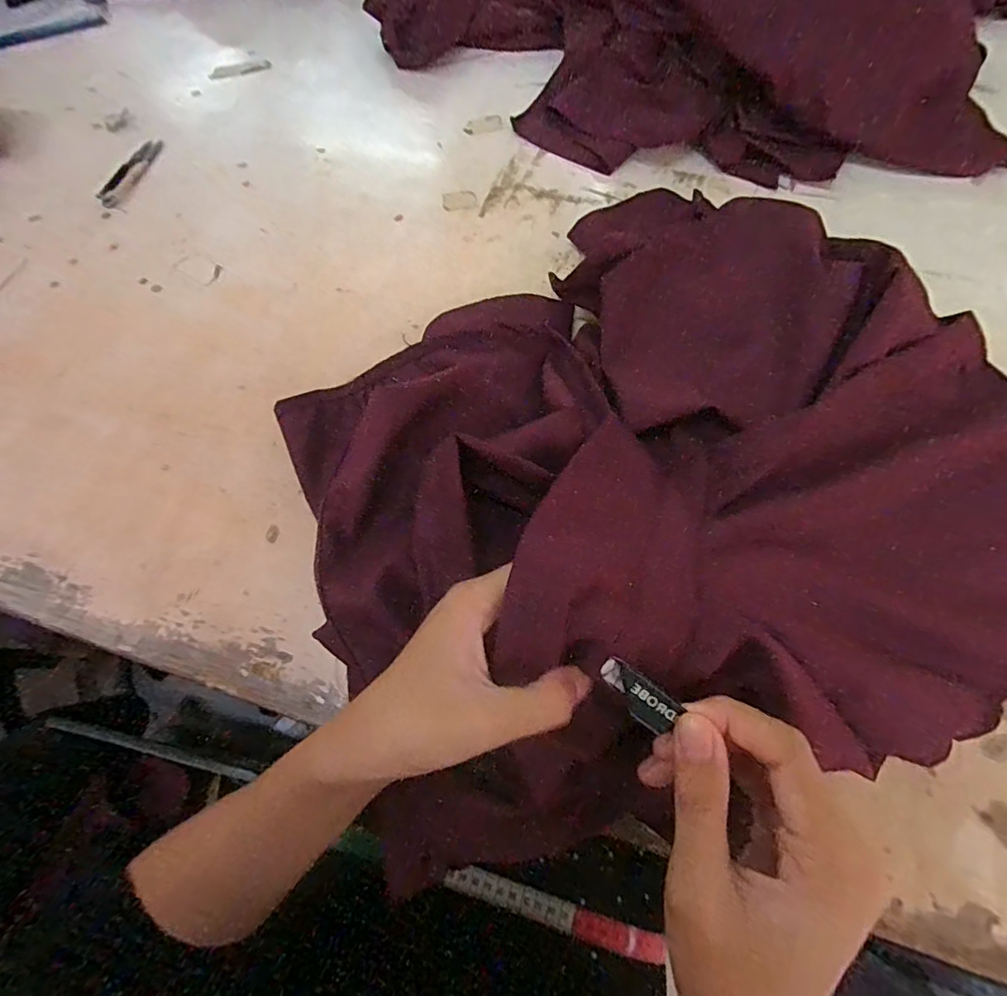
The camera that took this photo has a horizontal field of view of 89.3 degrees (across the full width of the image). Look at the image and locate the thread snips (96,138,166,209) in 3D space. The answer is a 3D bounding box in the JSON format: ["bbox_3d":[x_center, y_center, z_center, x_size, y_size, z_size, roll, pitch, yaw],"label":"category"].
[{"bbox_3d":[-0.376,-0.327,0.513,0.028,0.008,0.097,13,65,8],"label":"thread snips"}]

